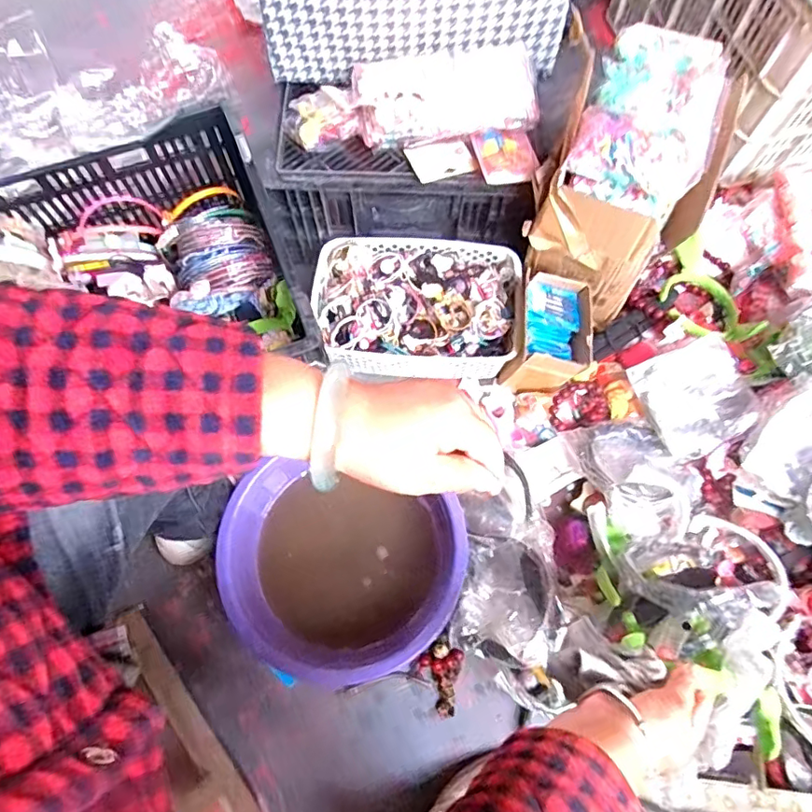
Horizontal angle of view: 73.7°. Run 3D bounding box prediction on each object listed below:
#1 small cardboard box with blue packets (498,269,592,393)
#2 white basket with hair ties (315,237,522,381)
[{"bbox_3d":[0.203,-0.103,0.773,0.106,0.096,0.140,11,70,4],"label":"small cardboard box with blue packets"},{"bbox_3d":[0.020,-0.148,0.805,0.290,0.091,0.216,-2,69,0],"label":"white basket with hair ties"}]

